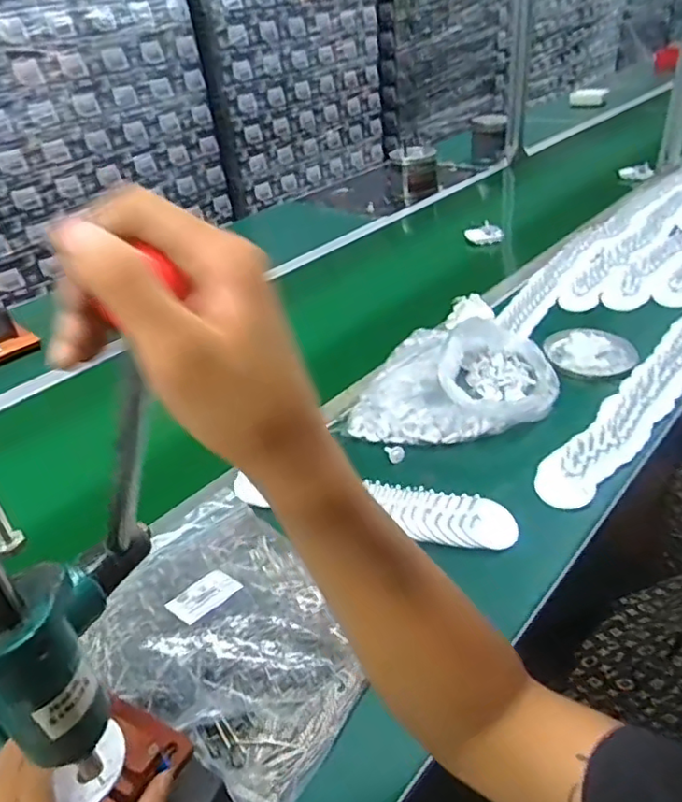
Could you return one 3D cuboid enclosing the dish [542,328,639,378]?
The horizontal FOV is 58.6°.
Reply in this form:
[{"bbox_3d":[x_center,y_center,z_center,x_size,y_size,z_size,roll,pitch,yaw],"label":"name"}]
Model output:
[{"bbox_3d":[0.381,-0.071,0.922,0.119,0.026,0.114,-4,34,3],"label":"dish"}]

